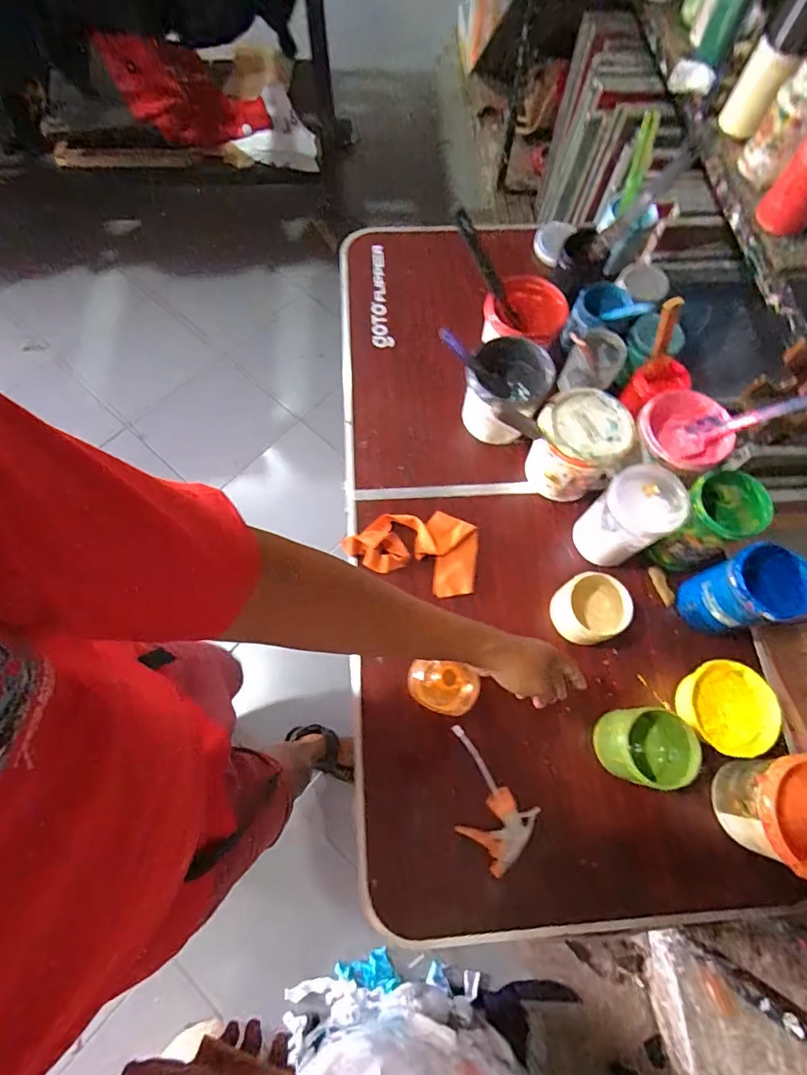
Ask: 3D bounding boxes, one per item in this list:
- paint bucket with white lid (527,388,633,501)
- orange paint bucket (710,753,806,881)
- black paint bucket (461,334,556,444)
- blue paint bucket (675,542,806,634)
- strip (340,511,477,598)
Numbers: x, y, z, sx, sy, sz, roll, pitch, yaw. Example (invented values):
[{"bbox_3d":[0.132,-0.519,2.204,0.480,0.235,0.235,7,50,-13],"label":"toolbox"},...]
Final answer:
[{"bbox_3d":[0.263,-0.140,0.753,0.127,0.126,0.134,1,69,-1],"label":"paint bucket with white lid"},{"bbox_3d":[0.466,0.329,0.583,0.125,0.107,0.121,1,69,-1],"label":"orange paint bucket"},{"bbox_3d":[0.161,-0.236,0.789,0.127,0.116,0.125,1,69,-1],"label":"black paint bucket"},{"bbox_3d":[0.457,0.077,0.671,0.105,0.152,0.098,1,69,-1],"label":"blue paint bucket"},{"bbox_3d":[0.022,0.010,0.753,0.197,0.022,0.124,22,70,6],"label":"strip"}]

